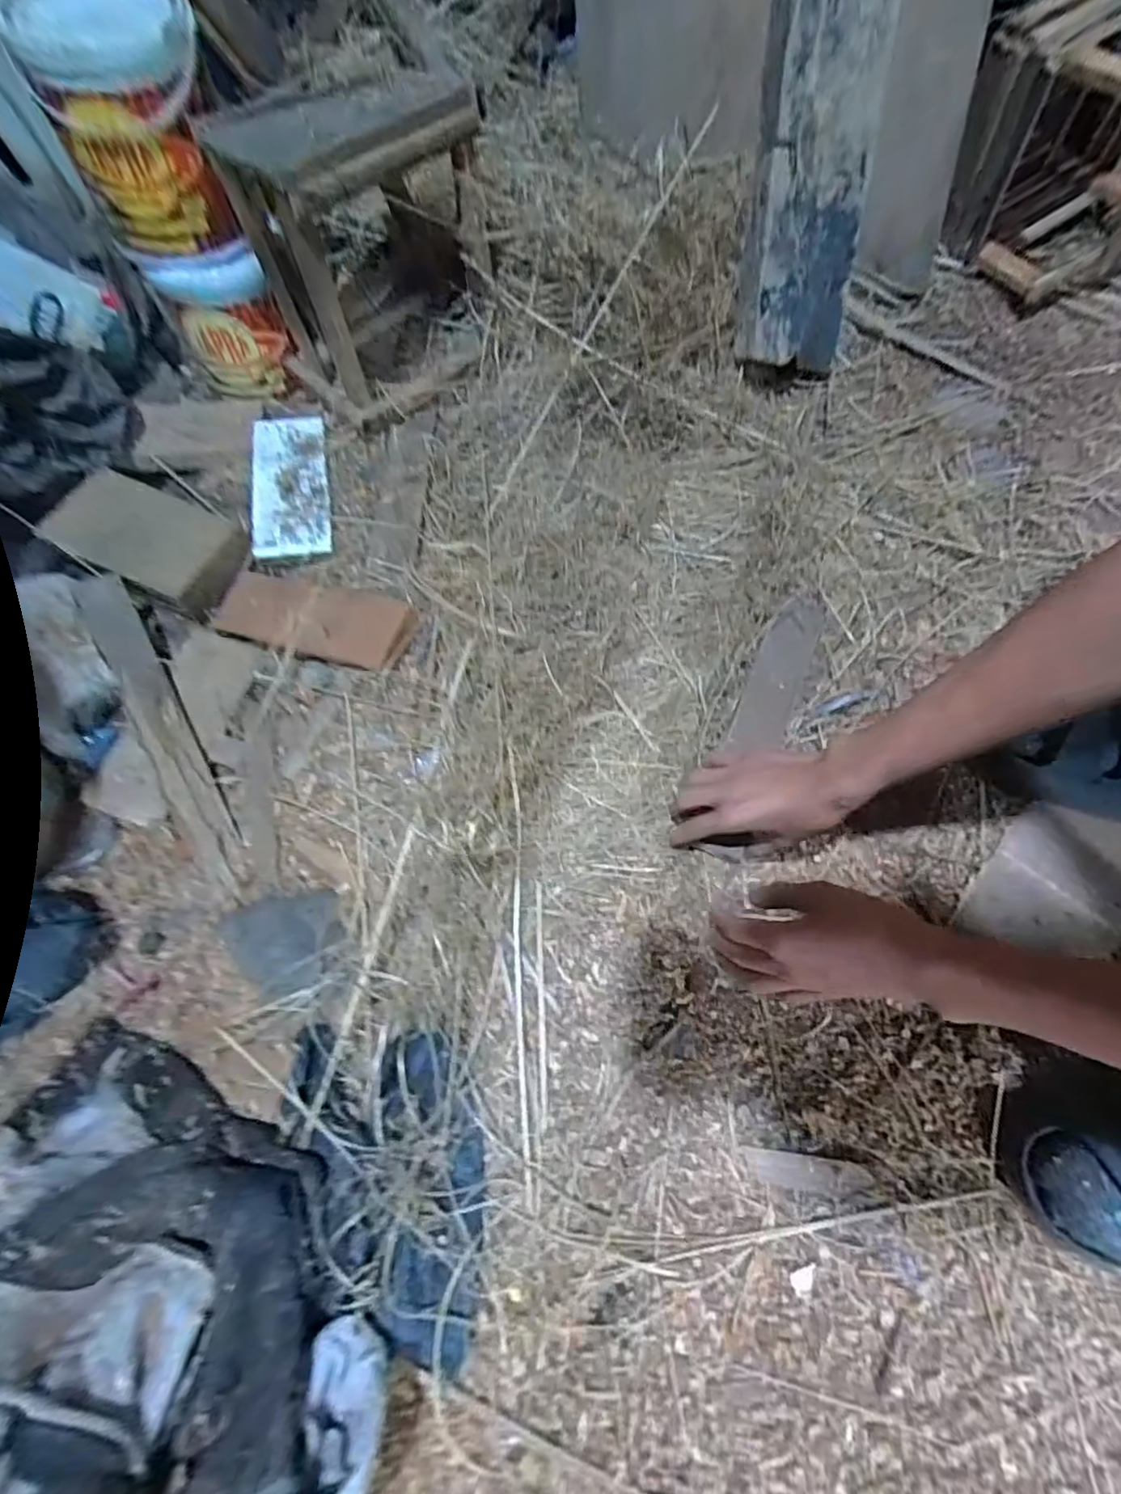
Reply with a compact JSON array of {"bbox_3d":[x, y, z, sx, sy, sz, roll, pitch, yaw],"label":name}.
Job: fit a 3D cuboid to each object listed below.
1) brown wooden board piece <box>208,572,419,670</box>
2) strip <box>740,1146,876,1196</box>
[{"bbox_3d":[-0.289,-0.154,0.691,0.228,0.028,0.094,13,67,4],"label":"brown wooden board piece"},{"bbox_3d":[0.189,0.328,0.458,0.091,0.004,0.023,0,62,13],"label":"strip"}]

